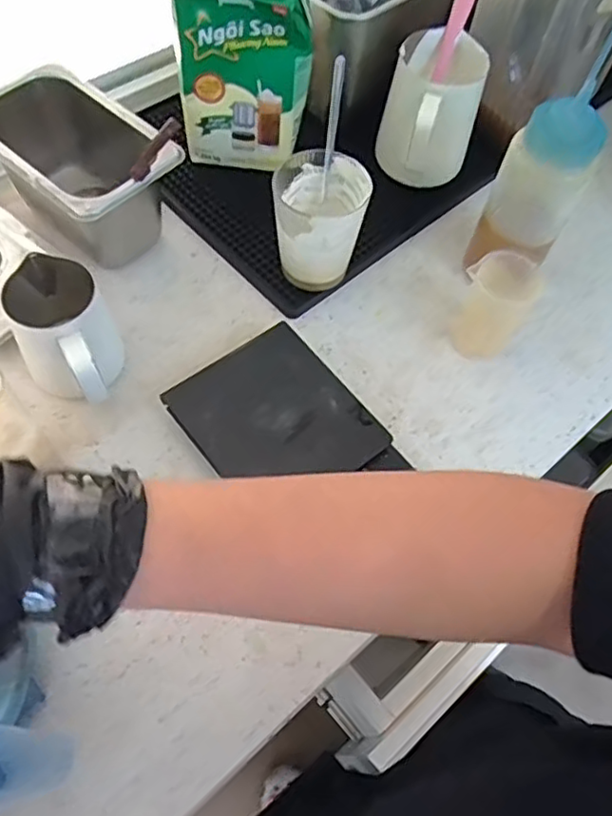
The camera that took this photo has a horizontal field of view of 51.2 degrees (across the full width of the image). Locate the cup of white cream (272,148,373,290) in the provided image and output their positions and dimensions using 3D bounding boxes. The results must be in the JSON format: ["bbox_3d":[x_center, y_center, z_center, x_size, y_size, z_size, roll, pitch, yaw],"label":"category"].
[{"bbox_3d":[0.010,-0.157,0.550,0.075,0.100,0.086,9,62,0],"label":"cup of white cream"}]

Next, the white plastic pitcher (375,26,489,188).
[{"bbox_3d":[0.114,-0.270,0.602,0.084,0.103,0.112,17,63,5],"label":"white plastic pitcher"}]

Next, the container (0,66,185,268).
[{"bbox_3d":[-0.196,-0.203,0.555,0.164,0.093,0.106,37,66,14],"label":"container"}]

